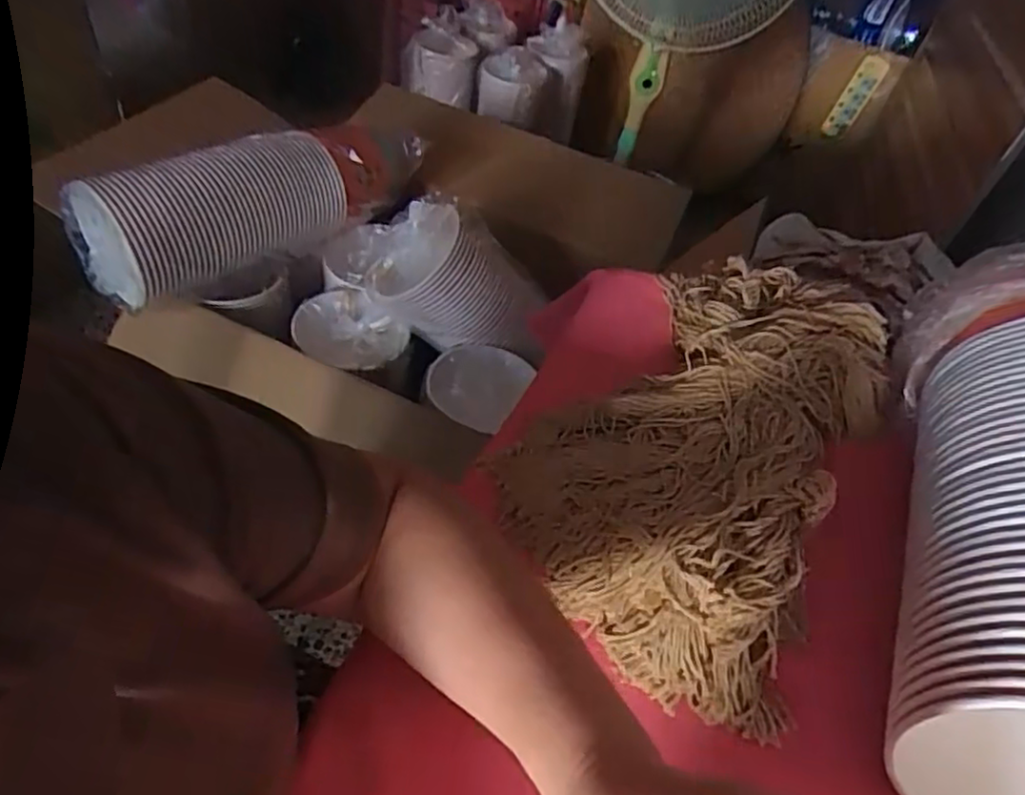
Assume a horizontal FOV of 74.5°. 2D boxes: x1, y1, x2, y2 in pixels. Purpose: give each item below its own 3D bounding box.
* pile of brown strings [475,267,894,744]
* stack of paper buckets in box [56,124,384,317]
[{"bbox_3d":[0.145,0.017,0.494,0.209,0.048,0.378,30,48,15],"label":"pile of brown strings"},{"bbox_3d":[-0.365,-0.271,0.945,0.443,0.142,0.121,-30,60,-34],"label":"stack of paper buckets in box"}]

